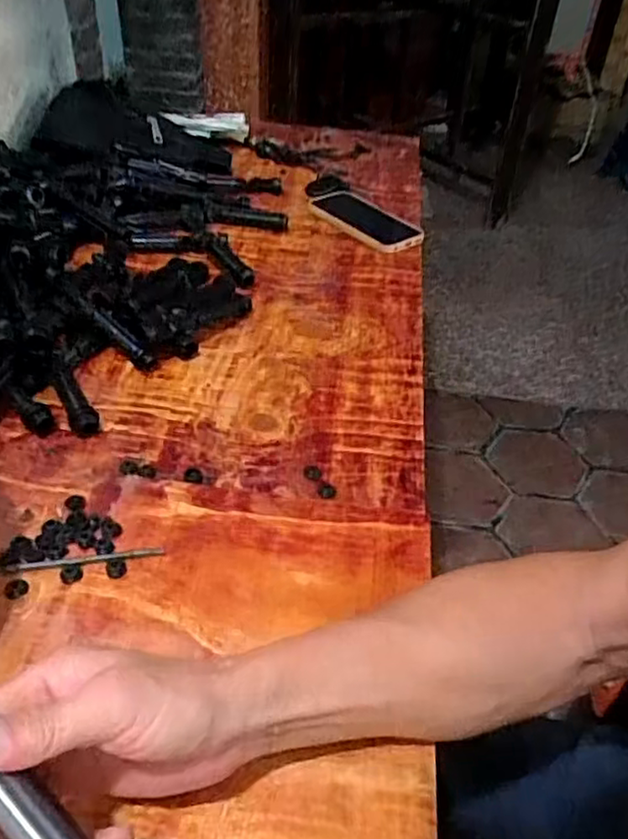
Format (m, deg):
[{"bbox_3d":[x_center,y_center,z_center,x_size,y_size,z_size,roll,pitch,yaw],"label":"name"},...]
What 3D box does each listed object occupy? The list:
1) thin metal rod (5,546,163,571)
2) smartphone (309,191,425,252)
[{"bbox_3d":[-0.166,0.100,0.476,0.111,0.004,0.008,-3,42,-10],"label":"thin metal rod"},{"bbox_3d":[0.073,-0.278,0.918,0.095,0.010,0.182,-23,49,-29],"label":"smartphone"}]

